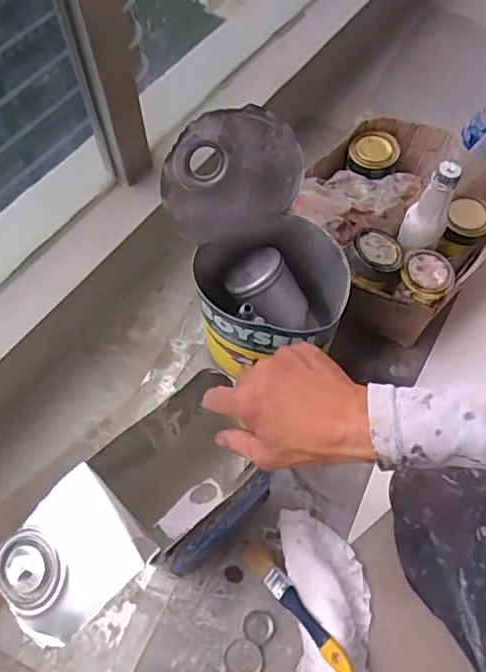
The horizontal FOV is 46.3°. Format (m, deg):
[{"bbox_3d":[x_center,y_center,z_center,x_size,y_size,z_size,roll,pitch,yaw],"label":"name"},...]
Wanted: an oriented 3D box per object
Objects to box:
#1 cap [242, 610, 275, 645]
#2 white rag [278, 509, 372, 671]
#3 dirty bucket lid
[{"bbox_3d":[0.018,0.329,0.643,0.034,0.004,0.035,0,65,1],"label":"cap"},{"bbox_3d":[0.097,0.287,0.633,0.088,0.060,0.183,-6,65,-2],"label":"white rag"},{"bbox_3d":[-0.010,-0.163,0.601,0.149,0.149,0.017,-38,47,10],"label":"dirty bucket lid"}]

